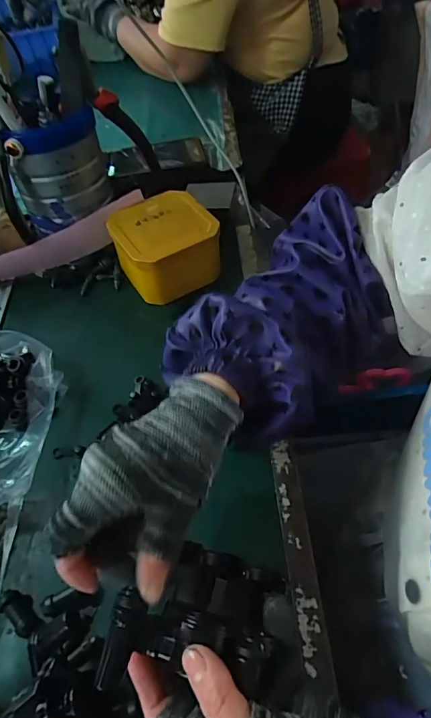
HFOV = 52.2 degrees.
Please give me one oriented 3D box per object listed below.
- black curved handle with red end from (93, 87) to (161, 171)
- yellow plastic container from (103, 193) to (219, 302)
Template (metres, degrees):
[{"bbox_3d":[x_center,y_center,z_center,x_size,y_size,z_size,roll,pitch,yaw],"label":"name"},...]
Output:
[{"bbox_3d":[-0.091,-0.246,0.483,0.019,0.114,0.017,37,92,25],"label":"black curved handle with red end"},{"bbox_3d":[-0.054,-0.120,0.478,0.102,0.066,0.104,-20,55,-13],"label":"yellow plastic container"}]

